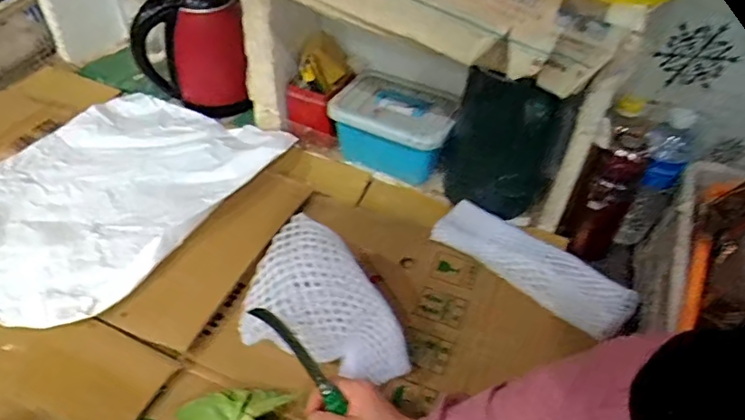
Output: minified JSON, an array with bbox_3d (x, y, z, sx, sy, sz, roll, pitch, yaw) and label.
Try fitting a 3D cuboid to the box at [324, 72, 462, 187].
[{"bbox_3d":[0.041,-0.137,0.872,0.190,0.103,0.142,20,47,15],"label":"box"}]

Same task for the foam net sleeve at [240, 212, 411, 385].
[{"bbox_3d":[-0.045,0.118,0.598,0.197,0.065,0.149,38,79,-11],"label":"foam net sleeve"}]

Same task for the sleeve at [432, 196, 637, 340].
[{"bbox_3d":[0.216,0.071,0.716,0.268,0.028,0.090,34,52,26],"label":"sleeve"}]

